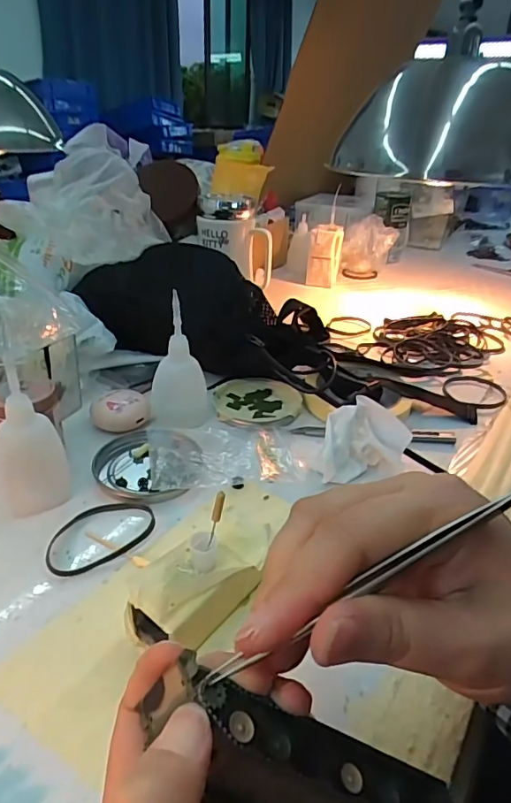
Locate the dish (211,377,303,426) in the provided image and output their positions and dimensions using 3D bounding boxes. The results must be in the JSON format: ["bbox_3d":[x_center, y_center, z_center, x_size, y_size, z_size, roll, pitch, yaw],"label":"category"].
[{"bbox_3d":[0.001,0.002,0.465,0.079,0.013,0.076,2,30,-1],"label":"dish"}]

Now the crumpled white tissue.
[{"bbox_3d":[0.081,0.032,0.382,0.067,0.044,0.051,10,31,12],"label":"crumpled white tissue"}]

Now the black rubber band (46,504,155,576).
[{"bbox_3d":[-0.098,0.083,0.320,0.069,0.007,0.047,-16,35,-29],"label":"black rubber band"}]

